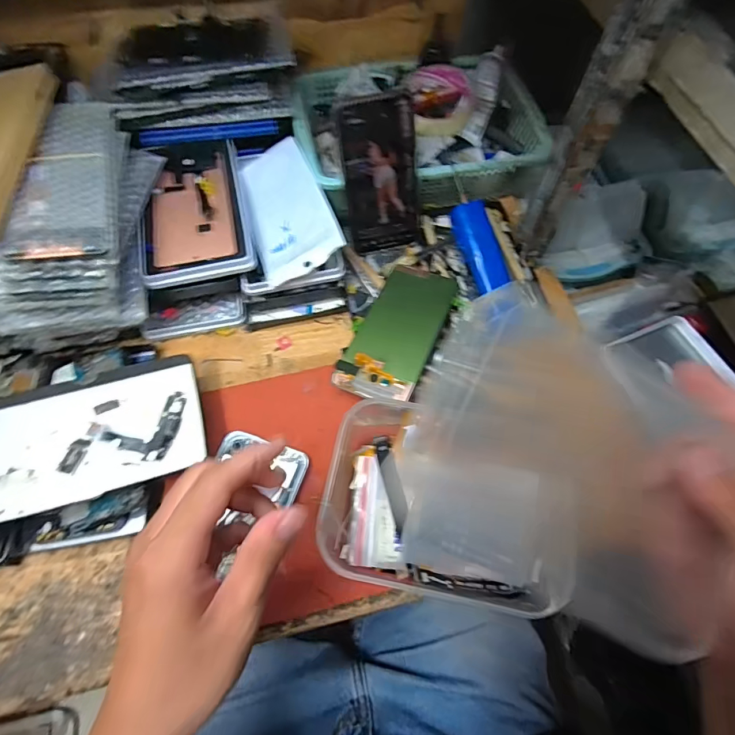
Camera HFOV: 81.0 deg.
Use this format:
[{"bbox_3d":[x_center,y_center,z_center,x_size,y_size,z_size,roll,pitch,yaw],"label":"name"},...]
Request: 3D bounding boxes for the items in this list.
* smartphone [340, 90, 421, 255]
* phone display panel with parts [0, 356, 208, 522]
[{"bbox_3d":[0.016,-0.188,0.437,0.072,0.149,0.011,-16,43,-9],"label":"smartphone"},{"bbox_3d":[-0.233,0.057,0.366,0.180,0.013,0.105,-16,66,-9],"label":"phone display panel with parts"}]

